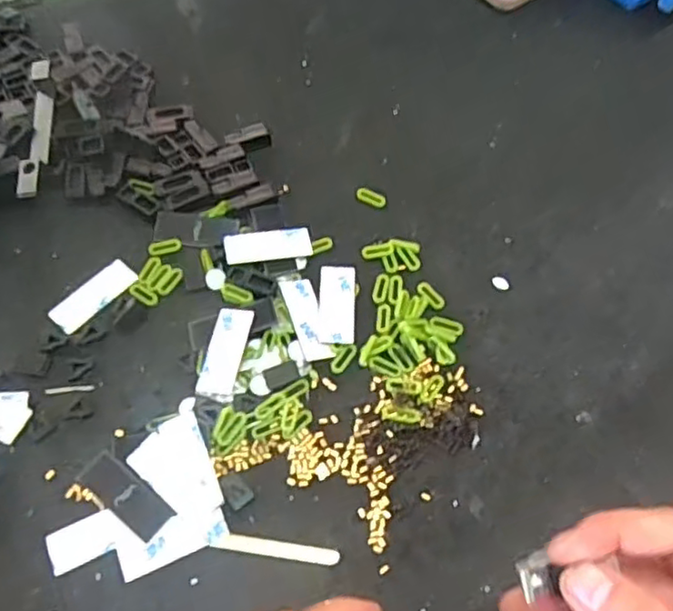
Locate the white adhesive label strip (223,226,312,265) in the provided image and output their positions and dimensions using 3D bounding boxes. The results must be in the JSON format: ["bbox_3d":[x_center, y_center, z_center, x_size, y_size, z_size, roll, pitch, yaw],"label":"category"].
[{"bbox_3d":[-0.041,-0.036,0.384,0.050,0.005,0.021,-7,62,-6],"label":"white adhesive label strip"}]

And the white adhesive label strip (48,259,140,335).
[{"bbox_3d":[-0.141,-0.006,0.370,0.021,0.004,0.052,38,67,17],"label":"white adhesive label strip"}]

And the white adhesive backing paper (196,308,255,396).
[{"bbox_3d":[-0.061,0.025,0.352,0.020,0.005,0.051,10,62,3],"label":"white adhesive backing paper"}]

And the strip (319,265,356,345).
[{"bbox_3d":[0.000,-0.001,0.369,0.020,0.004,0.051,2,62,-1],"label":"strip"}]

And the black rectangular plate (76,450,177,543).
[{"bbox_3d":[-0.104,0.094,0.315,0.050,0.004,0.020,35,66,15],"label":"black rectangular plate"}]

